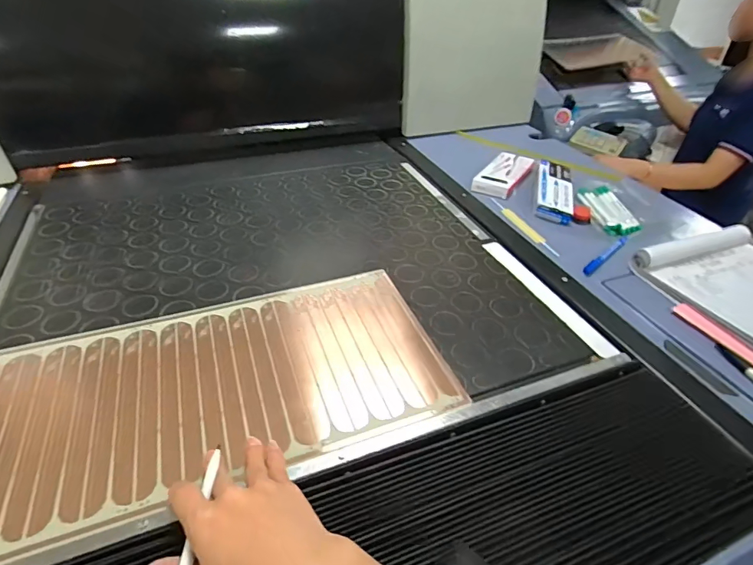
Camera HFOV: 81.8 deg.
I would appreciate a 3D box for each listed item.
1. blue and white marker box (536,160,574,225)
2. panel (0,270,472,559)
[{"bbox_3d":[0.339,-0.176,0.827,0.066,0.021,0.157,10,55,10],"label":"blue and white marker box"},{"bbox_3d":[-0.169,0.106,0.468,0.477,0.005,0.233,-13,40,-18],"label":"panel"}]

